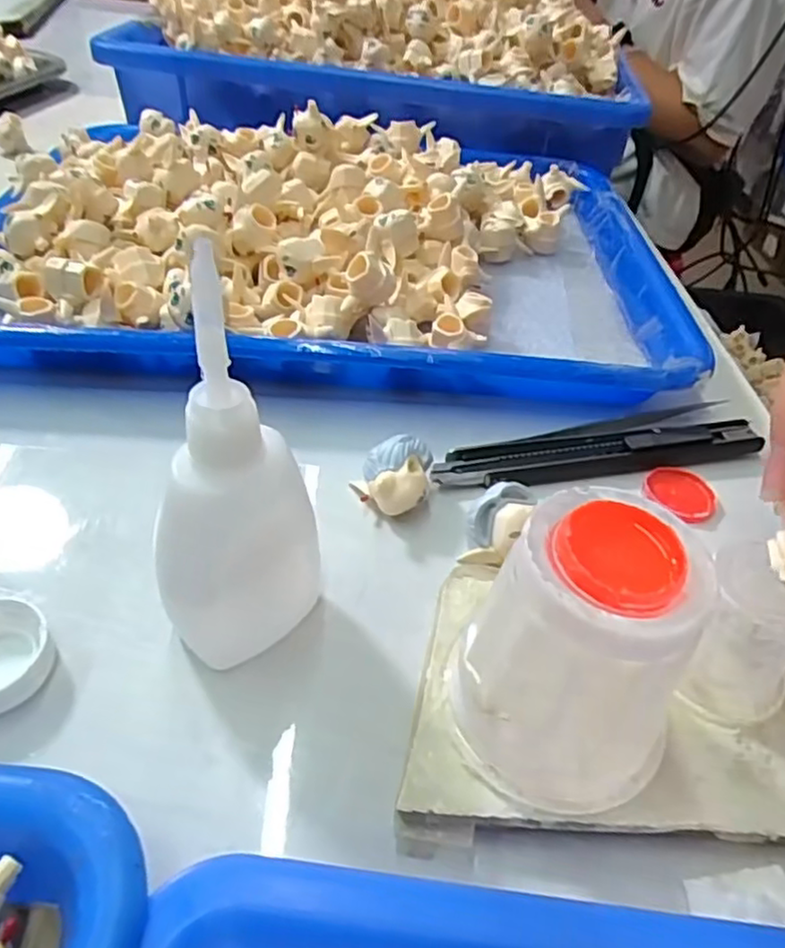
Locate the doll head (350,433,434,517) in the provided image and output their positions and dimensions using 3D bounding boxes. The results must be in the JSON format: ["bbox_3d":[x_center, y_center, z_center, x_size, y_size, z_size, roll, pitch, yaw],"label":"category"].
[{"bbox_3d":[0.000,0.002,0.229,0.025,0.023,0.020,4,44,-3],"label":"doll head"}]

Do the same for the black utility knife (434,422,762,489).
[{"bbox_3d":[0.081,-0.009,0.259,0.133,0.008,0.019,-5,45,-12],"label":"black utility knife"}]

